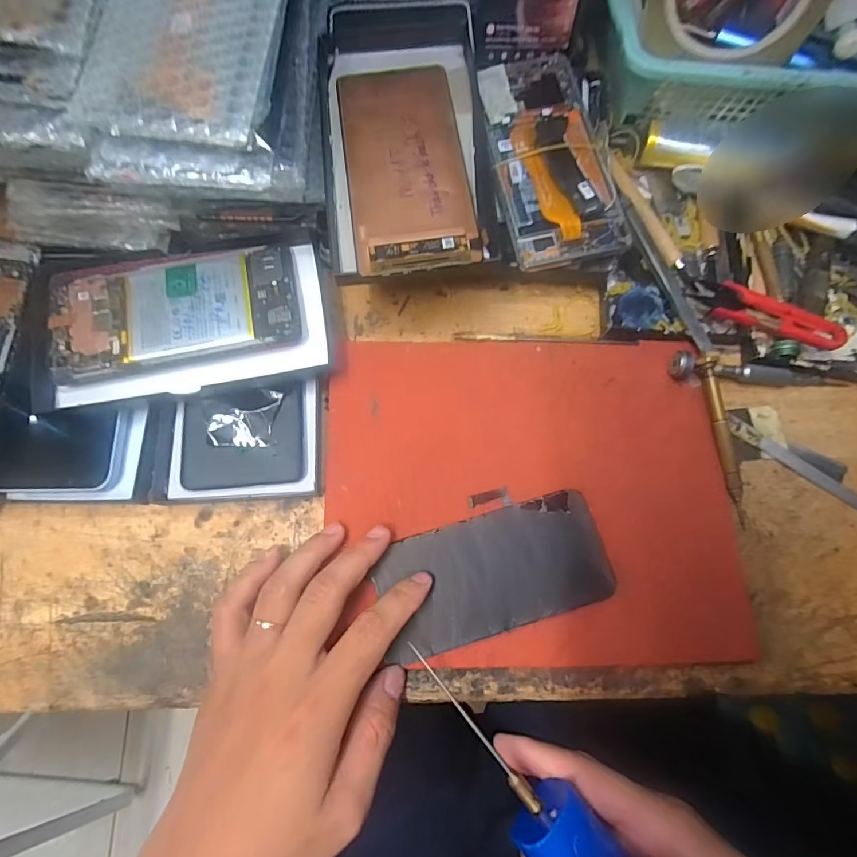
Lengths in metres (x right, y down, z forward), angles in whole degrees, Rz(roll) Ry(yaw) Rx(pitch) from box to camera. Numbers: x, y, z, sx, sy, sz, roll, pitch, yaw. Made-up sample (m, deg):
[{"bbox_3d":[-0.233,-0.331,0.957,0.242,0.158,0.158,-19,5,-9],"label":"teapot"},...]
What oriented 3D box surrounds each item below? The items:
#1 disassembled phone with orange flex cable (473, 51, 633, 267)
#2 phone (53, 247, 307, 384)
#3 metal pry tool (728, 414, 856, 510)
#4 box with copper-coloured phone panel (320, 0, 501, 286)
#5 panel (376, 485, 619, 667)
[{"bbox_3d":[0.081,-0.186,0.310,0.073,0.009,0.160,-10,77,1],"label":"disassembled phone with orange flex cable"},{"bbox_3d":[-0.160,-0.078,0.293,0.151,0.005,0.075,-11,74,-5],"label":"phone"},{"bbox_3d":[0.251,0.029,0.298,0.121,0.008,0.013,36,78,7],"label":"metal pry tool"},{"bbox_3d":[-0.014,-0.196,0.298,0.105,0.026,0.225,-5,77,-3],"label":"box with copper-coloured phone panel"},{"bbox_3d":[0.040,0.085,0.274,0.134,0.005,0.065,-16,78,-6],"label":"panel"}]

